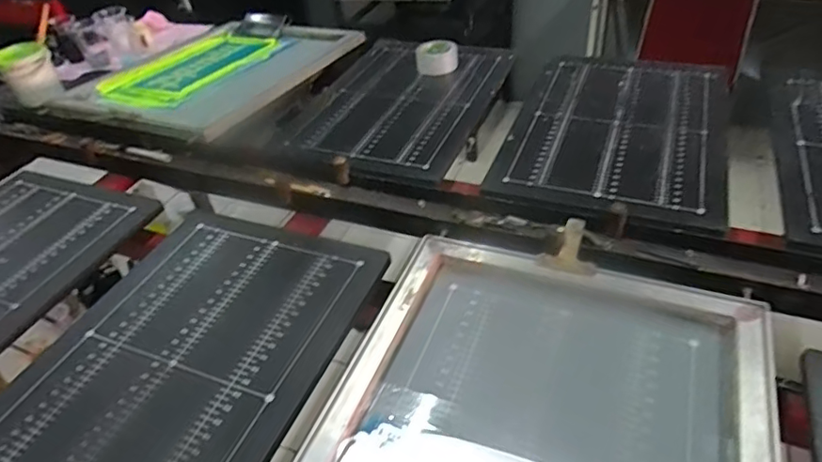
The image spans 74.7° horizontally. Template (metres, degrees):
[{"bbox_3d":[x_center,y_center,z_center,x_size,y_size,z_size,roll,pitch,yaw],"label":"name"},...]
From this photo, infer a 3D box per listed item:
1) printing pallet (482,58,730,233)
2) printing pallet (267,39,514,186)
[{"bbox_3d":[0.412,-0.209,1.071,0.388,0.015,0.559,13,47,21],"label":"printing pallet"},{"bbox_3d":[-0.023,-0.310,1.249,0.394,0.034,0.594,12,46,20],"label":"printing pallet"}]

